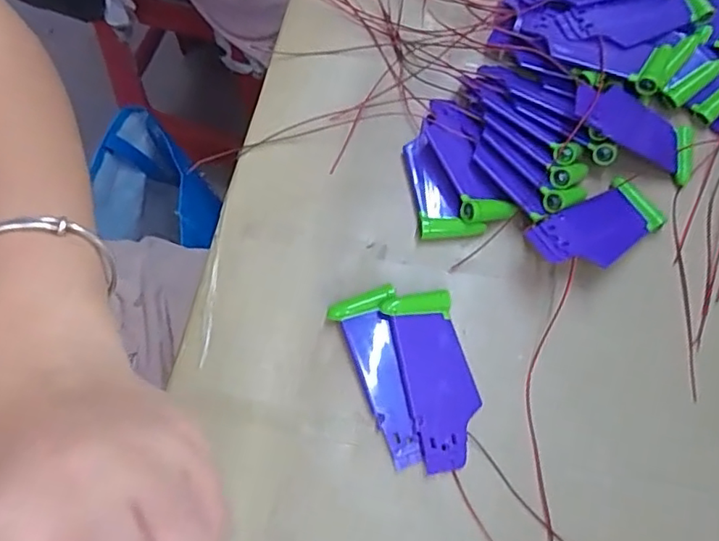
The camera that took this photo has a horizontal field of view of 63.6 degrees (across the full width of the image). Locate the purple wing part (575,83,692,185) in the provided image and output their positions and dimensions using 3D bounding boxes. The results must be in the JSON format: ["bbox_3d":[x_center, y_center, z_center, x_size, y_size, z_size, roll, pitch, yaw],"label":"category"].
[{"bbox_3d":[0.163,-0.085,0.341,0.085,0.008,0.037,23,68,-14],"label":"purple wing part"}]

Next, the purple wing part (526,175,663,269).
[{"bbox_3d":[0.131,-0.023,0.318,0.087,0.007,0.039,-20,69,-25],"label":"purple wing part"}]

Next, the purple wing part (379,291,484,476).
[{"bbox_3d":[0.040,0.053,0.294,0.036,0.008,0.088,-13,69,-6],"label":"purple wing part"}]

